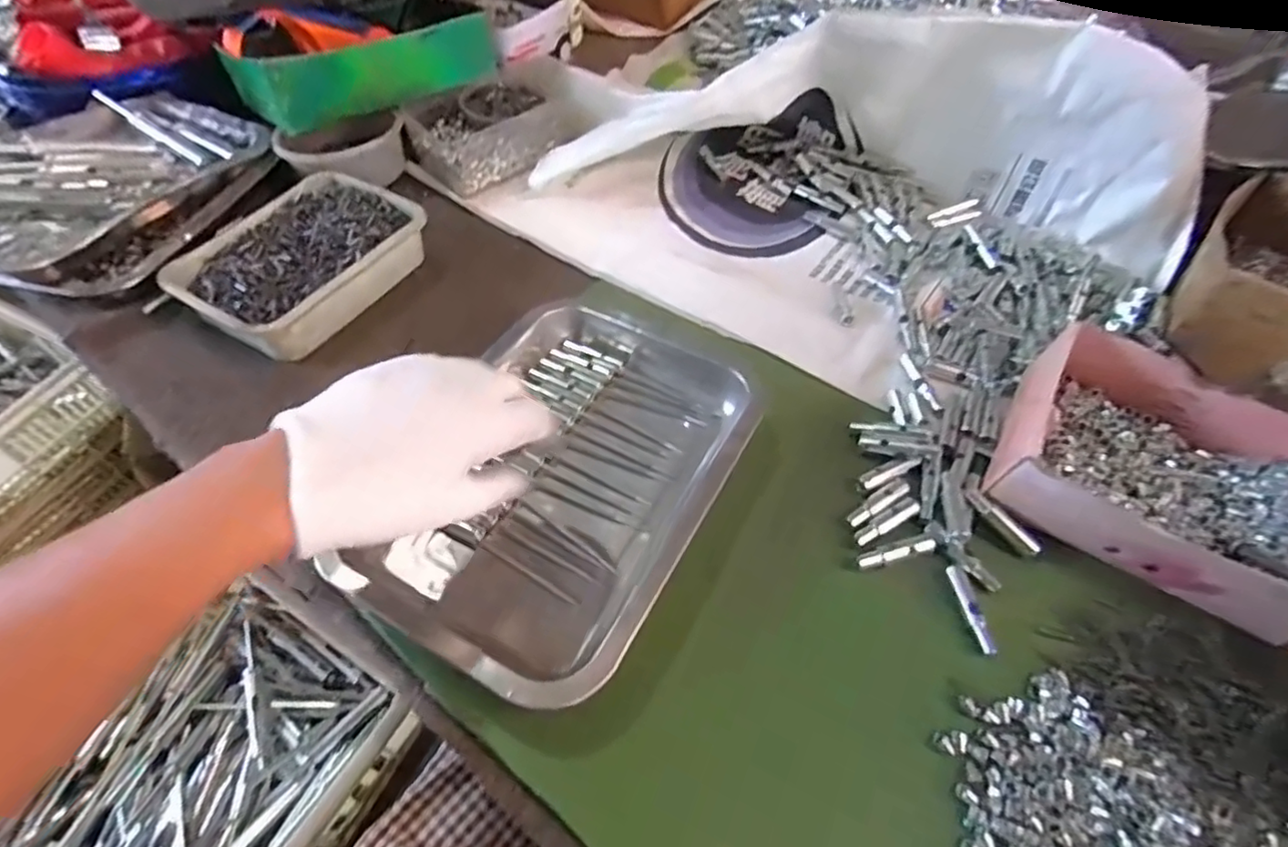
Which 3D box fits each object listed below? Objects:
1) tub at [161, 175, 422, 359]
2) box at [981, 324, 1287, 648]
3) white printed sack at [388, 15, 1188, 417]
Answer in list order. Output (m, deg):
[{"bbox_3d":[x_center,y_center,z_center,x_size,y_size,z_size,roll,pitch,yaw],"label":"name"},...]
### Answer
[{"bbox_3d":[-0.280,-0.134,0.514,0.127,0.041,0.182,24,57,15],"label":"tub"},{"bbox_3d":[0.327,0.027,0.380,0.186,0.051,0.161,28,58,17],"label":"box"},{"bbox_3d":[0.145,-0.218,0.523,0.564,0.143,0.315,28,59,19],"label":"white printed sack"}]

